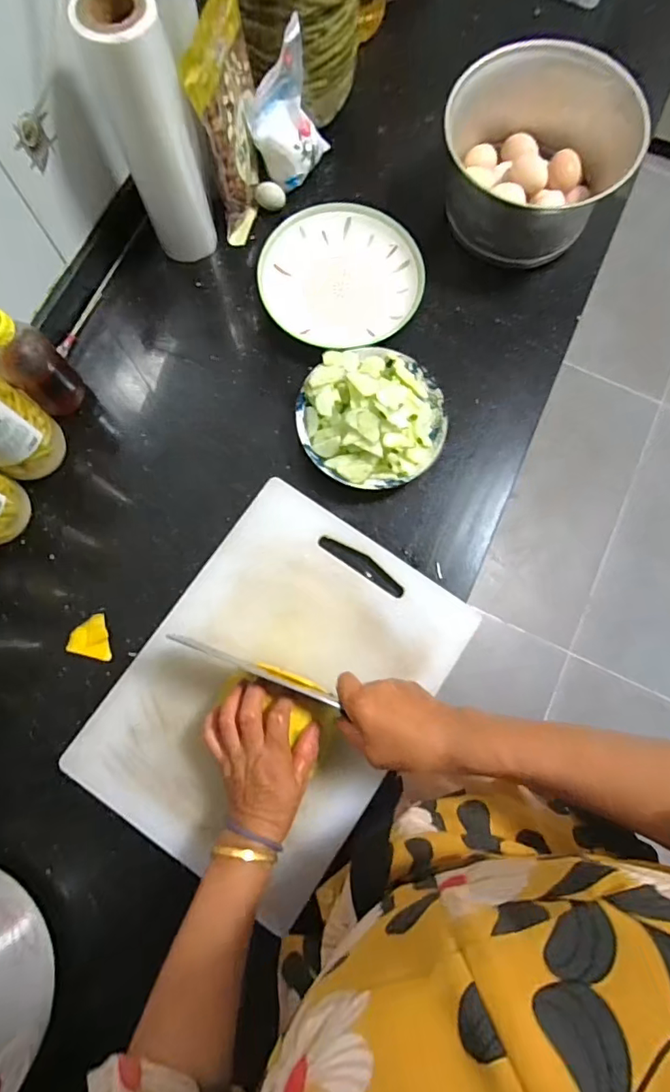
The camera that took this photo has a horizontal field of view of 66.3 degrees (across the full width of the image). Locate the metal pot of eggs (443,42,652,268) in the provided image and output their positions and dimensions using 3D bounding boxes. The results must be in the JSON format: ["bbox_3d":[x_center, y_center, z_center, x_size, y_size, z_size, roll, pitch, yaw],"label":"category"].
[{"bbox_3d":[0.235,-0.466,0.613,0.206,0.123,0.182,30,81,6],"label":"metal pot of eggs"}]

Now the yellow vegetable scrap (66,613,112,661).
[{"bbox_3d":[-0.265,0.099,0.568,0.047,0.011,0.046,15,79,3],"label":"yellow vegetable scrap"}]

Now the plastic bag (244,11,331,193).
[{"bbox_3d":[-0.054,-0.519,0.620,0.058,0.122,0.093,39,81,7],"label":"plastic bag"}]

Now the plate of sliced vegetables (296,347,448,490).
[{"bbox_3d":[0.043,-0.151,0.591,0.167,0.076,0.161,0,79,0],"label":"plate of sliced vegetables"}]

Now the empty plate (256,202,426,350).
[{"bbox_3d":[0.006,-0.337,0.652,0.194,0.042,0.190,0,79,0],"label":"empty plate"}]

